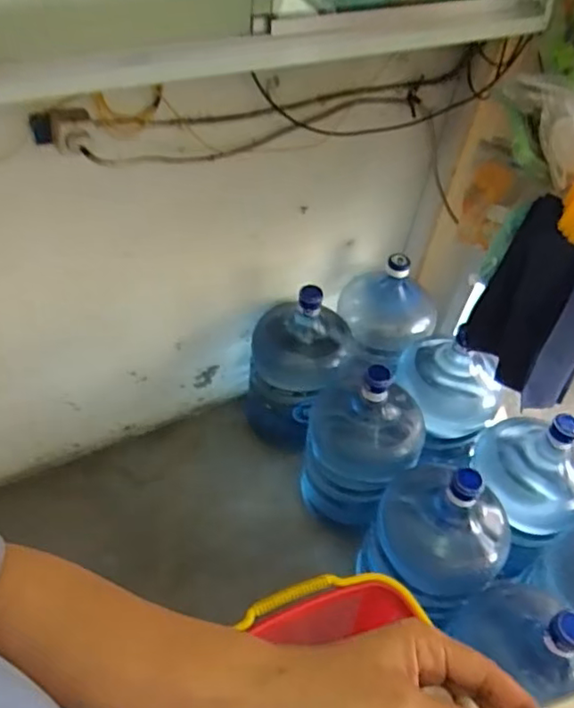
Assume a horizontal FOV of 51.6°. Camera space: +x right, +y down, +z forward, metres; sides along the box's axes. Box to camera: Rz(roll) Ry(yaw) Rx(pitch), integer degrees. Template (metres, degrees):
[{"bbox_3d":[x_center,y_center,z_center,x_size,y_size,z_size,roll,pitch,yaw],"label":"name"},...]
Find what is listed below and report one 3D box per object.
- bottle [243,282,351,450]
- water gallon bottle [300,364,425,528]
[{"bbox_3d":[0.033,0.024,1.569,0.265,0.451,0.292,6,47,-1],"label":"bottle"},{"bbox_3d":[0.181,0.201,1.389,0.248,0.431,0.239,7,47,-1],"label":"water gallon bottle"}]

